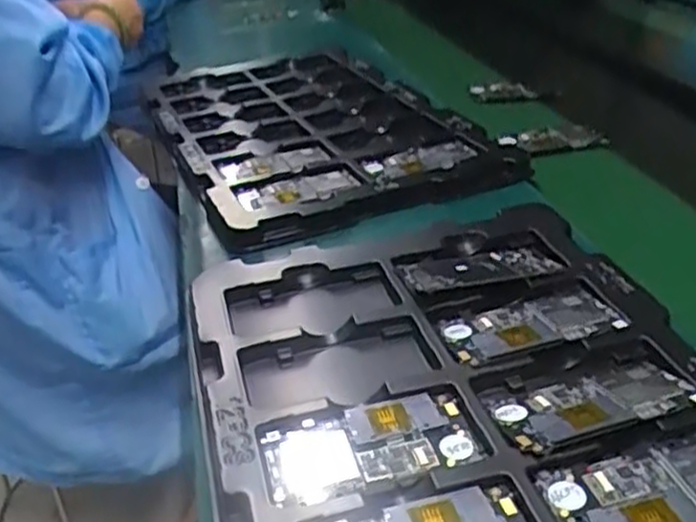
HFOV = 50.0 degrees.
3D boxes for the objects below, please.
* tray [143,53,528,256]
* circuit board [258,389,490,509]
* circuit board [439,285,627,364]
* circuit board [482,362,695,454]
[{"bbox_3d":[-0.068,-0.186,1.013,0.350,0.034,0.674,-14,29,-15],"label":"tray"},{"bbox_3d":[0.014,0.113,0.458,0.129,0.006,0.069,-11,32,-13],"label":"circuit board"},{"bbox_3d":[0.130,0.044,0.540,0.120,0.007,0.061,-10,31,-12],"label":"circuit board"},{"bbox_3d":[0.154,0.087,0.470,0.123,0.007,0.059,-11,31,-14],"label":"circuit board"}]

